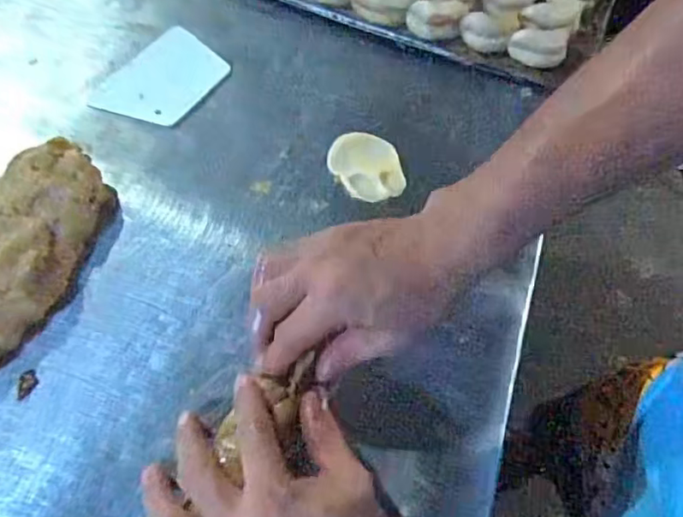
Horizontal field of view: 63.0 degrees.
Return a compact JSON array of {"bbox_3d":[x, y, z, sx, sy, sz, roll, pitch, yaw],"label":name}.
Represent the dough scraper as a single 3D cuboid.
[{"bbox_3d":[-0.159,-0.162,0.501,0.081,0.005,0.113,32,62,10],"label":"dough scraper"}]

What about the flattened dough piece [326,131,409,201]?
[{"bbox_3d":[0.020,-0.077,0.465,0.058,0.010,0.068,-10,65,-7],"label":"flattened dough piece"}]

